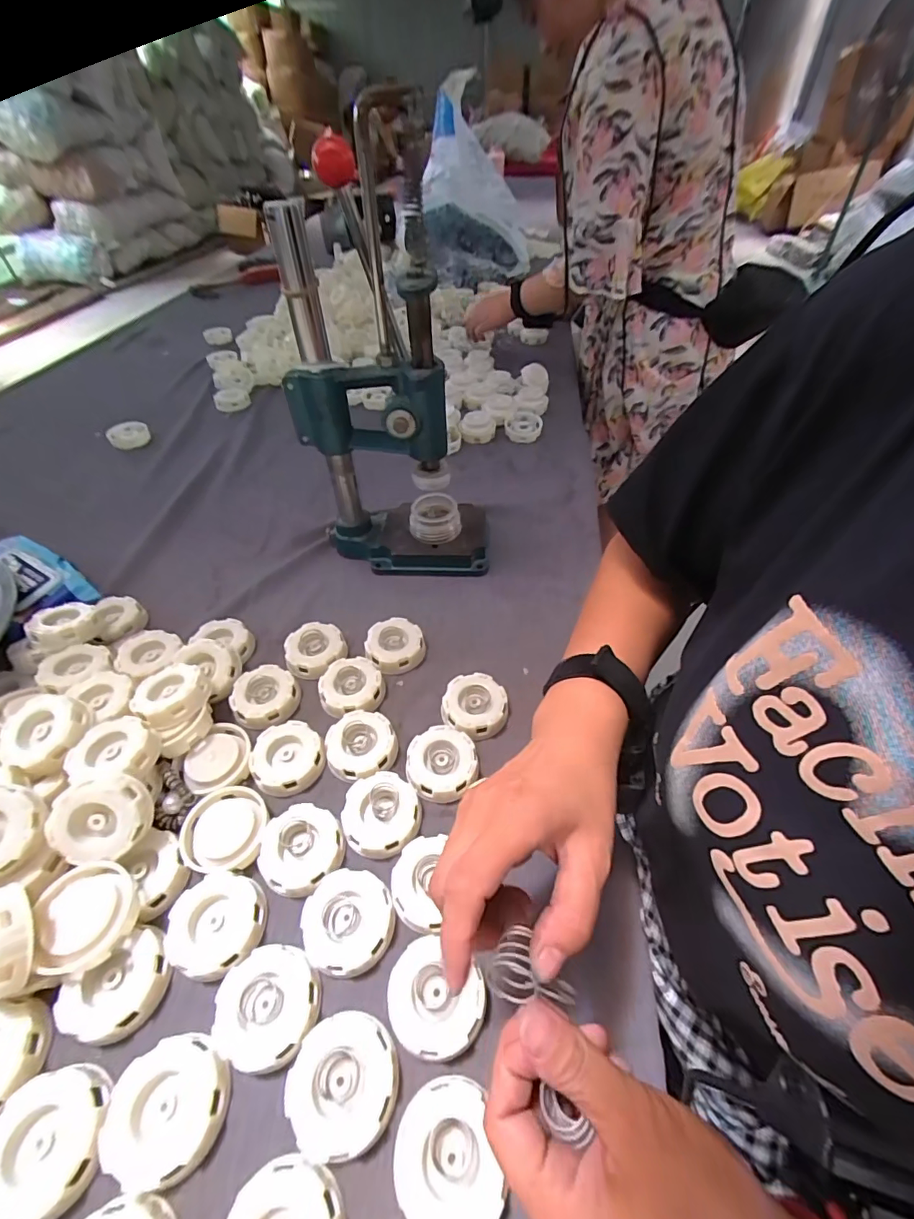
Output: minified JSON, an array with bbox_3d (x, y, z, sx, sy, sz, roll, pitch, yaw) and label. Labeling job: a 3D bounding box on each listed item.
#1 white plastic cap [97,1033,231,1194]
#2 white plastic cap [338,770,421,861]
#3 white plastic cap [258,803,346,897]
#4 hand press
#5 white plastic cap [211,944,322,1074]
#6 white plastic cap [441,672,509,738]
[{"bbox_3d":[-0.168,0.290,0.280,0.062,0.017,0.060,0,47,0],"label":"white plastic cap"},{"bbox_3d":[-0.061,0.167,0.390,0.060,0.020,0.061,0,47,0],"label":"white plastic cap"},{"bbox_3d":[-0.119,0.184,0.368,0.060,0.019,0.060,0,47,0],"label":"white plastic cap"},{"bbox_3d":[-0.068,-0.213,0.500,0.195,0.380,0.115,0,47,1],"label":"hand press"},{"bbox_3d":[-0.121,0.254,0.307,0.061,0.017,0.061,0,47,0],"label":"white plastic cap"},{"bbox_3d":[0.017,0.092,0.457,0.059,0.023,0.058,0,47,0],"label":"white plastic cap"}]

